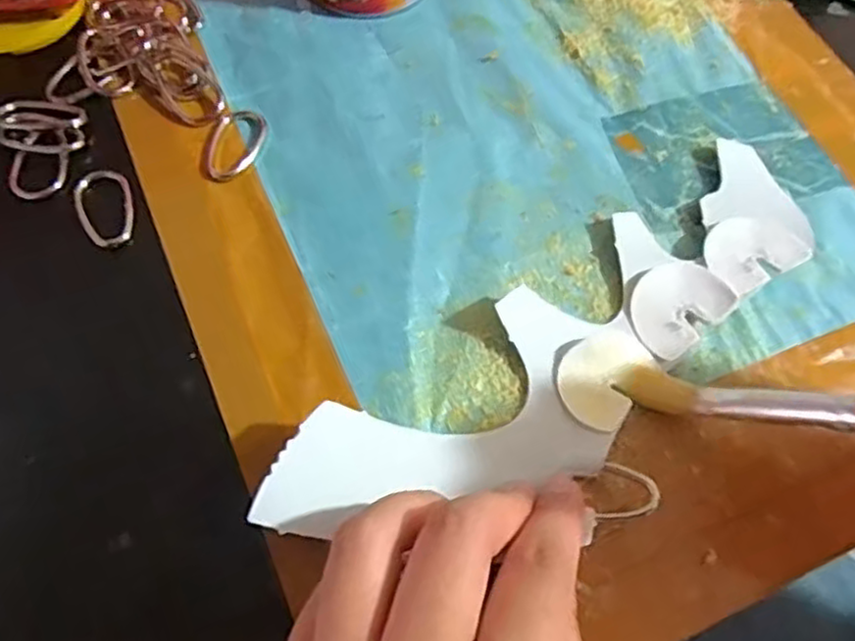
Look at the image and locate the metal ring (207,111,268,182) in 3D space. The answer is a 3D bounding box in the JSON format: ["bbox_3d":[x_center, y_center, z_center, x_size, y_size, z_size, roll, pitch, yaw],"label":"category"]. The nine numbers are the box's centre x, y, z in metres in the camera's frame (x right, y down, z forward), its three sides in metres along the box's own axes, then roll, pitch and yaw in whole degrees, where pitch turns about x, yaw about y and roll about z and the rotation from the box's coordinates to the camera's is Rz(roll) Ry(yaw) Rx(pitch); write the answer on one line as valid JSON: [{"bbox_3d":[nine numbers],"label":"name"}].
[{"bbox_3d":[-0.075,-0.069,0.277,0.020,0.004,0.034,14,63,3],"label":"metal ring"}]

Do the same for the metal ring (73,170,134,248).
[{"bbox_3d":[-0.119,-0.042,0.261,0.020,0.004,0.033,-15,65,-11],"label":"metal ring"}]

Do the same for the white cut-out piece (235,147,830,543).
[{"bbox_3d":[0.052,0.009,0.239,0.223,0.014,0.058,-34,80,-18],"label":"white cut-out piece"}]

